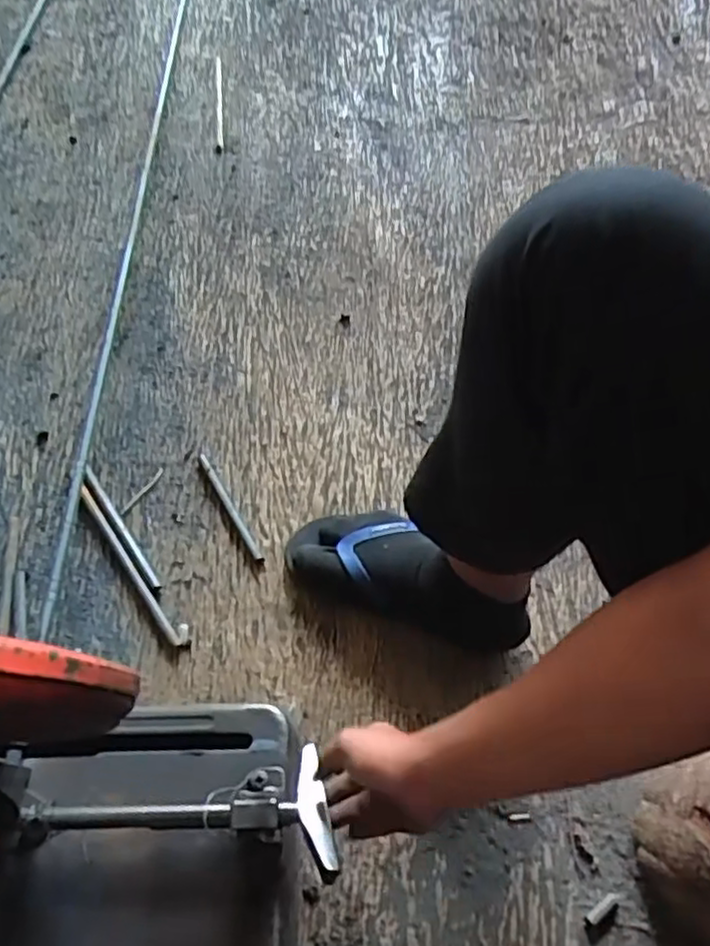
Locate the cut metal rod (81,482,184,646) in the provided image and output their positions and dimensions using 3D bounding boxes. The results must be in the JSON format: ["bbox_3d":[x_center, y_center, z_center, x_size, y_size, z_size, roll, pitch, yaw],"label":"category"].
[{"bbox_3d":[-0.250,0.098,0.746,0.013,0.008,0.227,-33,66,-17],"label":"cut metal rod"}]

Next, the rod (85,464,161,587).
[{"bbox_3d":[-0.263,0.059,0.766,0.011,0.009,0.175,-32,66,-17],"label":"rod"}]

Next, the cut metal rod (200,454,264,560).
[{"bbox_3d":[-0.144,0.038,0.776,0.012,0.009,0.147,-28,65,-15],"label":"cut metal rod"}]

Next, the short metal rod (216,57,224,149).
[{"bbox_3d":[-0.228,-0.634,1.141,0.011,0.015,0.272,-6,61,-4],"label":"short metal rod"}]

